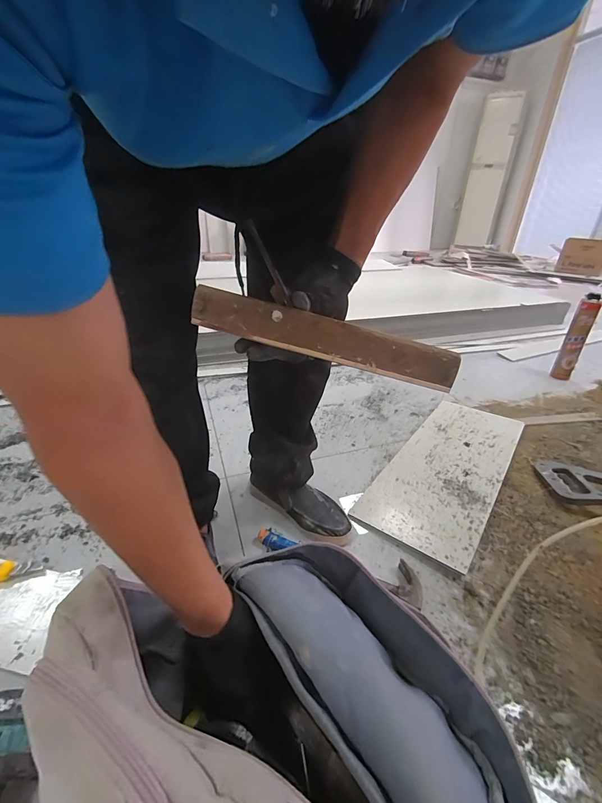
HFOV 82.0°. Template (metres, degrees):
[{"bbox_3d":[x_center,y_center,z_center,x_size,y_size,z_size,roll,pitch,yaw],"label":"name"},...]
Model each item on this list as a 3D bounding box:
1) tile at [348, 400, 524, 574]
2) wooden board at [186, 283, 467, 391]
[{"bbox_3d":[0.365,0.152,0.863,0.241,0.011,0.580,21,35,32],"label":"tile"},{"bbox_3d":[0.023,-0.067,0.365,0.281,0.042,0.009,16,12,3],"label":"wooden board"}]

